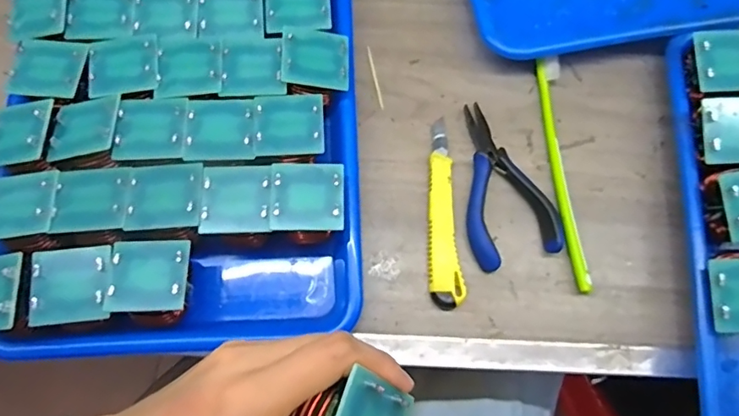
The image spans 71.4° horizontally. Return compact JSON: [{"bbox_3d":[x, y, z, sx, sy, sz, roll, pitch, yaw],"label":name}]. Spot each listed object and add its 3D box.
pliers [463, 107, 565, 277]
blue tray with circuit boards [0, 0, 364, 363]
[{"bbox_3d":[0.092,-0.020,0.379,0.061,0.010,0.123,-15,74,-5],"label":"pliers"},{"bbox_3d":[-0.131,-0.062,0.369,0.241,0.059,0.316,-2,74,-1],"label":"blue tray with circuit boards"}]

